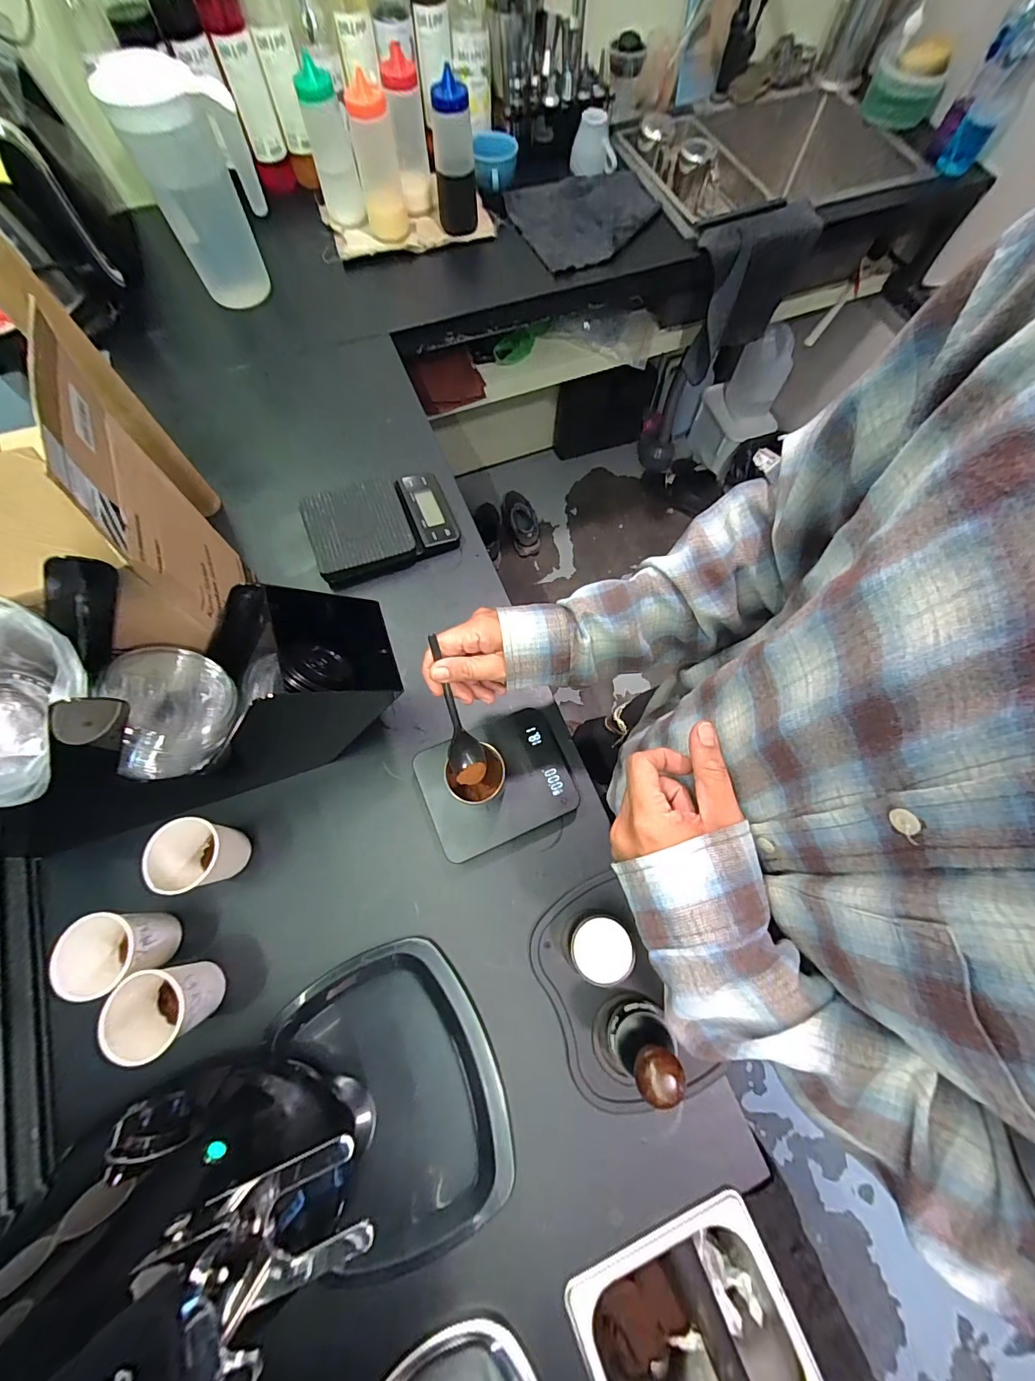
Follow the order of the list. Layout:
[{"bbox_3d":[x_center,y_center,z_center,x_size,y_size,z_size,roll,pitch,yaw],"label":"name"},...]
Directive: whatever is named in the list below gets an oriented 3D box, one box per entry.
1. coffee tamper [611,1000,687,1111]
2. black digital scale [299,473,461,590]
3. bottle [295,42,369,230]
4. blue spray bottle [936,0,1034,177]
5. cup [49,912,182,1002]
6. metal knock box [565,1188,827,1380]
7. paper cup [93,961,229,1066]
[{"bbox_3d":[0.113,0.320,0.407,0.046,0.097,0.048,0,70,-1],"label":"coffee tamper"},{"bbox_3d":[-0.189,-0.233,0.632,0.189,0.031,0.141,-21,72,-8],"label":"black digital scale"},{"bbox_3d":[-0.314,-0.917,0.791,0.072,0.192,0.057,-15,71,-7],"label":"bottle"},{"bbox_3d":[0.955,-1.181,0.886,0.089,0.238,0.070,37,74,11],"label":"blue spray bottle"},{"bbox_3d":[-0.379,0.247,0.443,0.069,0.078,0.066,0,70,-1],"label":"cup"},{"bbox_3d":[0.149,0.566,0.417,0.177,0.089,0.162,-21,72,-9],"label":"metal knock box"},{"bbox_3d":[-0.322,0.290,0.425,0.063,0.083,0.065,0,70,-1],"label":"paper cup"}]

